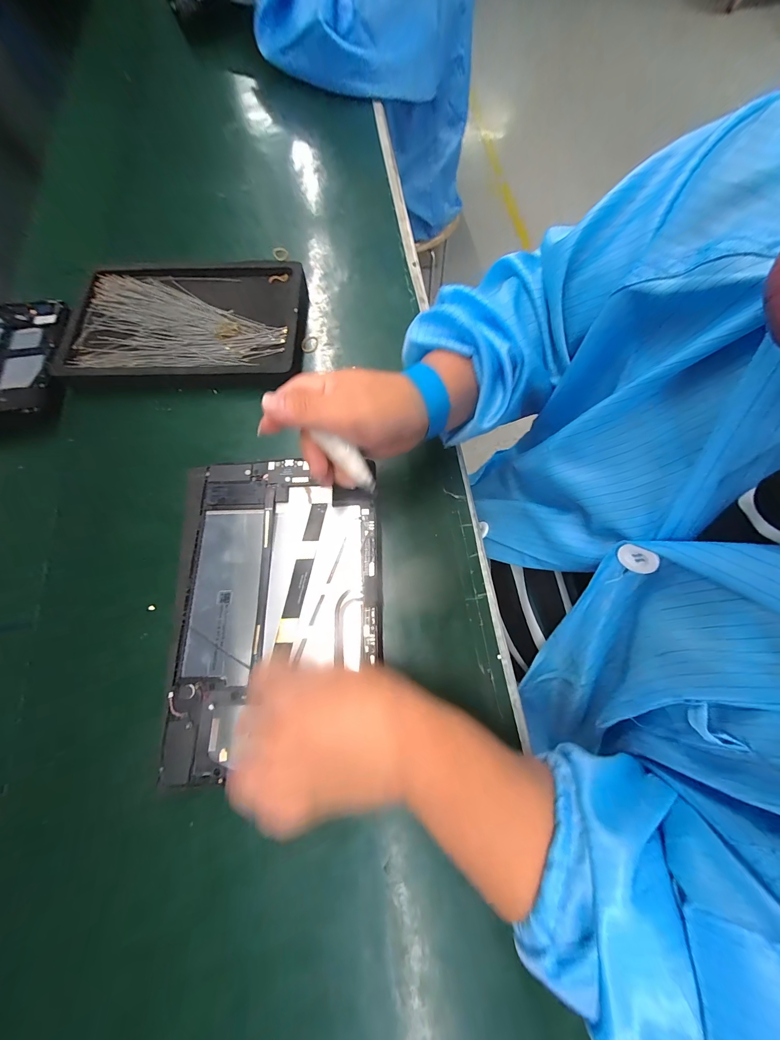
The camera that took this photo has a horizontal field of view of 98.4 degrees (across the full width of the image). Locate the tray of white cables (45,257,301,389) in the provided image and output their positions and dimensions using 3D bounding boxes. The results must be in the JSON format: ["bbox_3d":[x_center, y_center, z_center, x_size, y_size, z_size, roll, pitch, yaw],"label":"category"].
[{"bbox_3d":[-0.223,-0.217,0.367,0.257,0.023,0.158,1,72,-1],"label":"tray of white cables"}]

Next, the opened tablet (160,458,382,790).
[{"bbox_3d":[-0.087,0.060,0.265,0.157,0.010,0.229,-3,72,-2],"label":"opened tablet"}]

